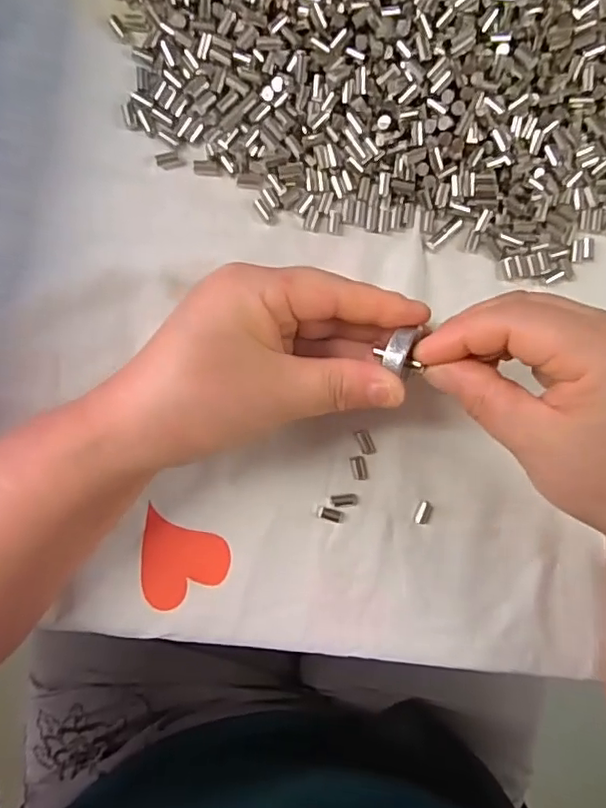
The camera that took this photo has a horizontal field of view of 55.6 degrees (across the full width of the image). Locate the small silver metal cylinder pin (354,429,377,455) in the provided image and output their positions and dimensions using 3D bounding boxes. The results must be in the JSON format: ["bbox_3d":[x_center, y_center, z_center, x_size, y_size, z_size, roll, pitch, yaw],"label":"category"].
[{"bbox_3d":[0.031,0.019,0.281,0.007,0.004,0.013,-25,95,-3],"label":"small silver metal cylinder pin"}]

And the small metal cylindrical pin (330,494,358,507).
[{"bbox_3d":[0.020,0.047,0.281,0.013,0.004,0.006,-4,93,-5],"label":"small metal cylindrical pin"}]

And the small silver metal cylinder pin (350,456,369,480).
[{"bbox_3d":[0.028,0.032,0.281,0.007,0.004,0.012,-13,94,-4],"label":"small silver metal cylinder pin"}]

